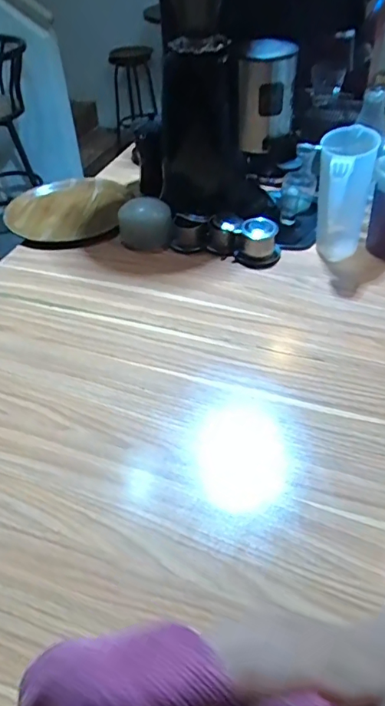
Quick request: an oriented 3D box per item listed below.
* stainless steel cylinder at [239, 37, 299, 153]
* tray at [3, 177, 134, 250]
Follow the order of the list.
[{"bbox_3d":[0.139,-0.464,0.927,0.103,0.172,0.082,2,43,6],"label":"stainless steel cylinder"},{"bbox_3d":[-0.285,-0.336,1.185,0.255,0.047,0.311,0,43,5],"label":"tray"}]

